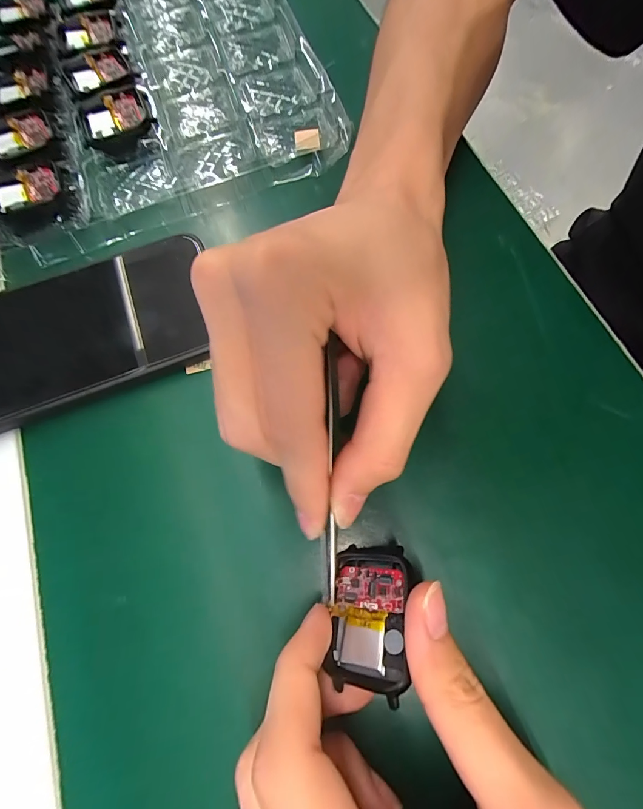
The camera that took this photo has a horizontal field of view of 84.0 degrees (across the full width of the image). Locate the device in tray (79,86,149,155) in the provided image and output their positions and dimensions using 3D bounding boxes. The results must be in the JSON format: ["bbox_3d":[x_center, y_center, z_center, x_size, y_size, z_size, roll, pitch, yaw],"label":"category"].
[{"bbox_3d":[-0.134,-0.186,0.236,0.041,0.014,0.041,-28,73,-7],"label":"device in tray"}]

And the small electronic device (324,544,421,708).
[{"bbox_3d":[0.018,0.078,0.135,0.035,0.006,0.047,-9,54,39],"label":"small electronic device"}]

